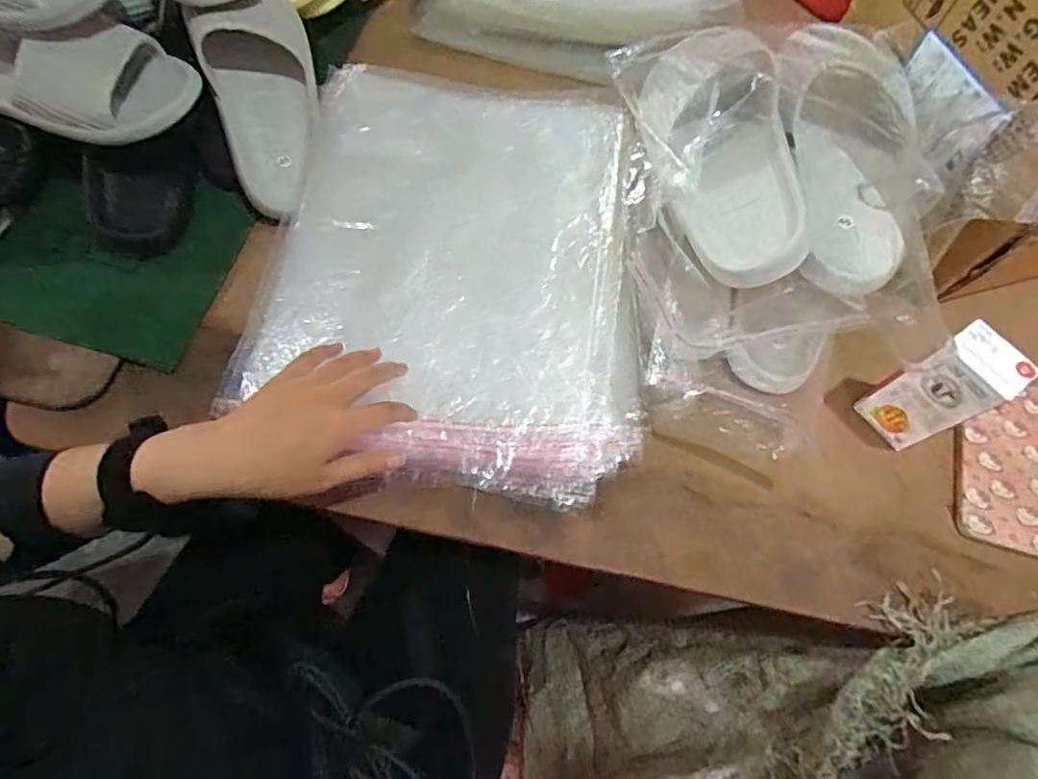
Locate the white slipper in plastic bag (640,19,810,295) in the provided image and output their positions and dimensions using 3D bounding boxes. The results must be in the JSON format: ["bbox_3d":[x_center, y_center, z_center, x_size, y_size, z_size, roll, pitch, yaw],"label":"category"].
[{"bbox_3d":[0.167,-0.188,0.477,0.092,0.068,0.212,-13,84,-8],"label":"white slipper in plastic bag"}]

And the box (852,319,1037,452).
[{"bbox_3d":[0.341,0.001,0.474,0.041,0.126,0.060,-30,71,-14],"label":"box"}]

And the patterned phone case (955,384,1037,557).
[{"bbox_3d":[0.435,0.064,0.513,0.087,0.010,0.156,15,67,4],"label":"patterned phone case"}]

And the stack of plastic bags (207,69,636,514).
[{"bbox_3d":[-0.055,-0.117,0.547,0.330,0.071,0.403,6,66,0],"label":"stack of plastic bags"}]

